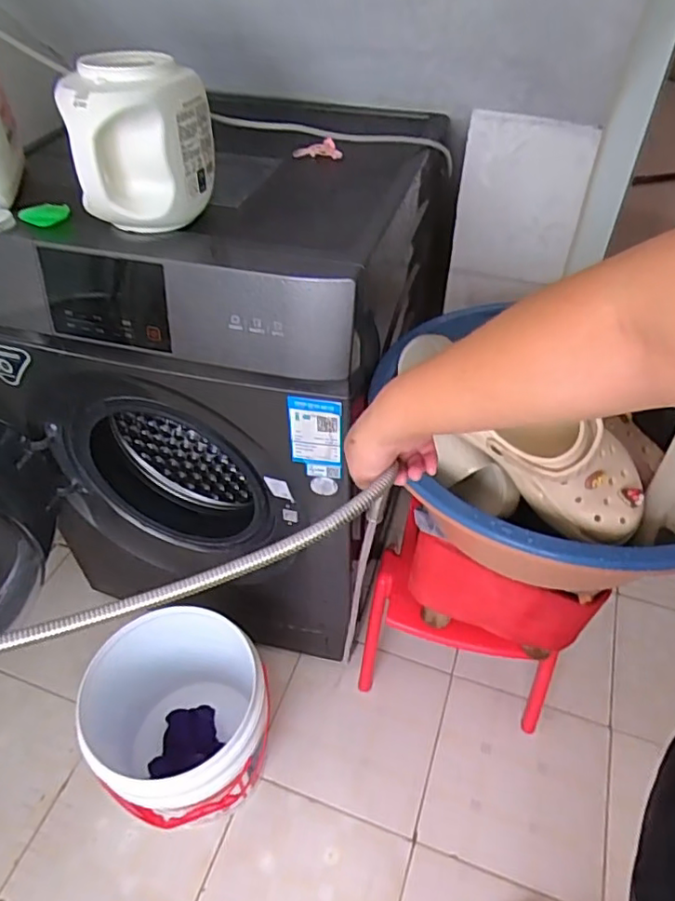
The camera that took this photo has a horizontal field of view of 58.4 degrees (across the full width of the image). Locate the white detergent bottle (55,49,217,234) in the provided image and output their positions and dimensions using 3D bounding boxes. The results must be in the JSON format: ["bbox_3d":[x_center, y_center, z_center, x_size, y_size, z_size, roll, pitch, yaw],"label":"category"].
[{"bbox_3d":[-0.212,-0.339,0.672,0.142,0.152,0.151,-8,46,-8],"label":"white detergent bottle"}]

